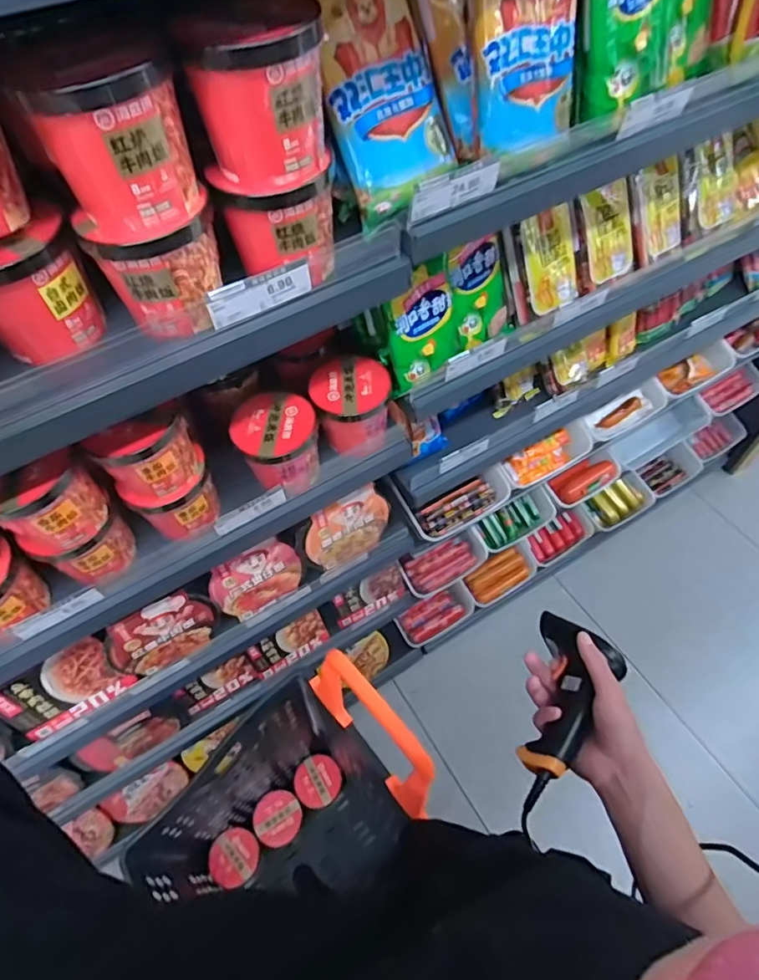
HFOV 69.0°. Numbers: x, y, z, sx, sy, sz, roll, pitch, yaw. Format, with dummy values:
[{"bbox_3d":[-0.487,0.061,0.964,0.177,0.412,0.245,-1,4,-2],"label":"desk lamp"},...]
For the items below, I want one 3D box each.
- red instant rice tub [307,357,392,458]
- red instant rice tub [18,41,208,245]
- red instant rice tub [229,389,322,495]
[{"bbox_3d":[-0.038,-0.122,0.790,0.105,0.096,0.103,-2,56,3],"label":"red instant rice tub"},{"bbox_3d":[-0.194,-0.262,0.416,0.095,0.110,0.089,-2,56,3],"label":"red instant rice tub"},{"bbox_3d":[-0.136,-0.063,0.756,0.106,0.096,0.105,-2,56,3],"label":"red instant rice tub"}]

